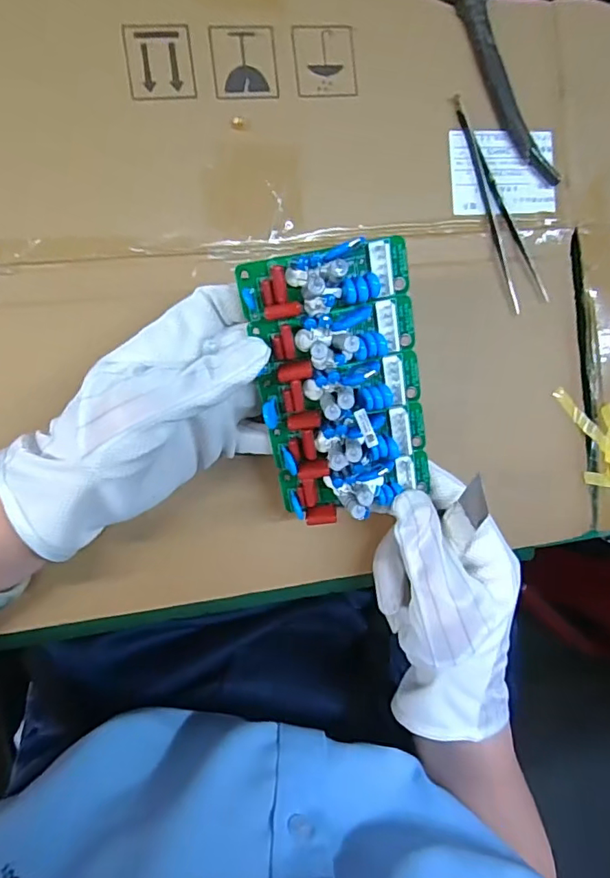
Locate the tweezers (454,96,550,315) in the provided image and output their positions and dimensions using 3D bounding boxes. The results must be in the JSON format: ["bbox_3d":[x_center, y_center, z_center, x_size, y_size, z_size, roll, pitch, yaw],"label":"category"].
[{"bbox_3d":[0.114,-0.142,0.324,0.022,0.008,0.130,-29,97,-6],"label":"tweezers"}]

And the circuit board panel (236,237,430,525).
[{"bbox_3d":[0.017,-0.021,0.249,0.076,0.025,0.128,-9,109,5],"label":"circuit board panel"}]

